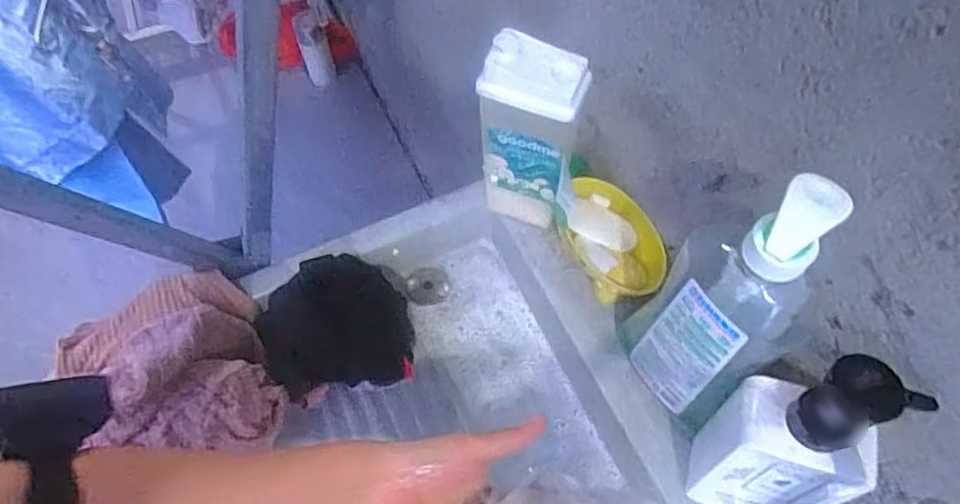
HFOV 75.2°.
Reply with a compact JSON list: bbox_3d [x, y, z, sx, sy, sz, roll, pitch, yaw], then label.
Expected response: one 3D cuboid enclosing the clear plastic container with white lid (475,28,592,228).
[{"bbox_3d":[0.048,-0.091,0.534,0.084,0.192,0.053,21,64,11],"label":"clear plastic container with white lid"}]

